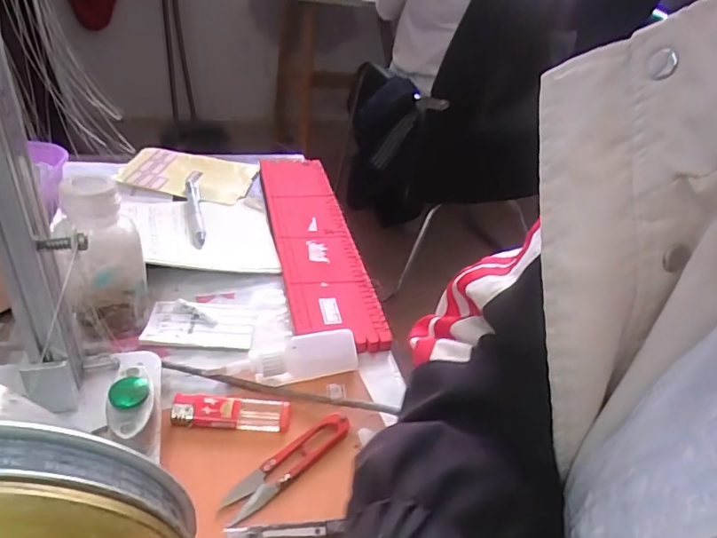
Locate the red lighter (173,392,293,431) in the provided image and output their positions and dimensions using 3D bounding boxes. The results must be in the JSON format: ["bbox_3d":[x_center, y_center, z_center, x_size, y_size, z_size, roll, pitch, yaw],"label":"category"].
[{"bbox_3d":[-0.090,0.101,0.381,0.081,0.013,0.025,6,35,-5],"label":"red lighter"}]

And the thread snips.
[{"bbox_3d":[-0.047,0.130,0.358,0.021,0.007,0.102,34,42,30],"label":"thread snips"}]

